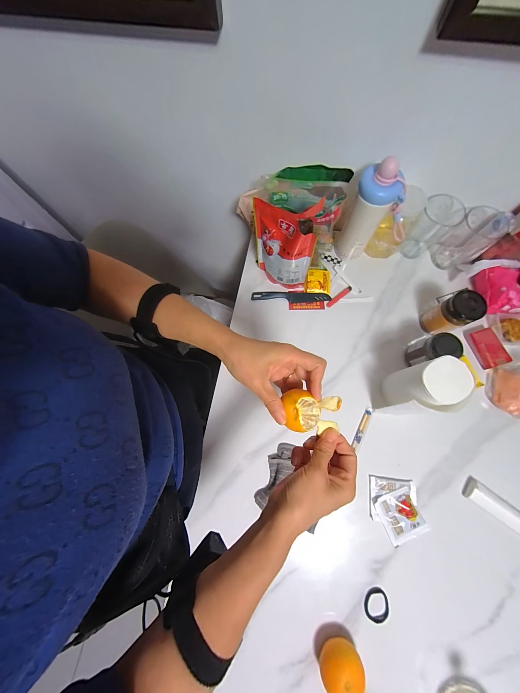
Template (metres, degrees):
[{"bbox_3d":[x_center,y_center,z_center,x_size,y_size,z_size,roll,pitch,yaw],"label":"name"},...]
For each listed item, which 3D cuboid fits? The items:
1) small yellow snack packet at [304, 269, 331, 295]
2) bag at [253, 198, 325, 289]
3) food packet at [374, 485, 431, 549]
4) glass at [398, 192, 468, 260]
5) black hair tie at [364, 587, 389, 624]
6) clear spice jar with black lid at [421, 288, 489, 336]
[{"bbox_3d":[0.148,-0.165,0.613,0.061,0.010,0.060,5,74,3],"label":"small yellow snack packet"},{"bbox_3d":[0.051,-0.211,0.525,0.122,0.209,0.074,1,74,2],"label":"bag"},{"bbox_3d":[0.272,0.327,0.465,0.075,0.012,0.087,-23,75,-5],"label":"food packet"},{"bbox_3d":[0.411,-0.286,0.583,0.083,0.127,0.085,0,74,1],"label":"glass"},{"bbox_3d":[0.209,0.468,0.432,0.040,0.009,0.052,7,74,3],"label":"black hair tie"},{"bbox_3d":[0.412,-0.069,0.524,0.058,0.113,0.069,-18,74,-4],"label":"clear spice jar with black lid"}]

